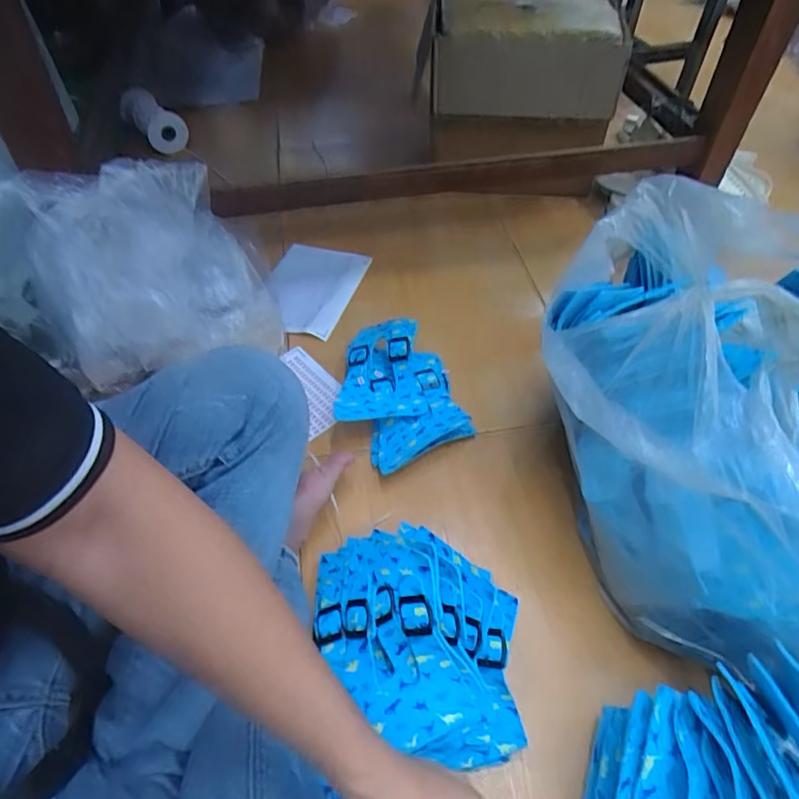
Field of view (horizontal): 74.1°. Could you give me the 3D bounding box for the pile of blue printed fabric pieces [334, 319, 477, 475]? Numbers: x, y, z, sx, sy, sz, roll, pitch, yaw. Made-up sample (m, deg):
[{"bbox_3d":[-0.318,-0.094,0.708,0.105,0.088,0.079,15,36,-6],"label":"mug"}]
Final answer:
[{"bbox_3d":[-0.012,-0.019,0.686,0.168,0.070,0.213,-25,56,-18],"label":"pile of blue printed fabric pieces"}]

